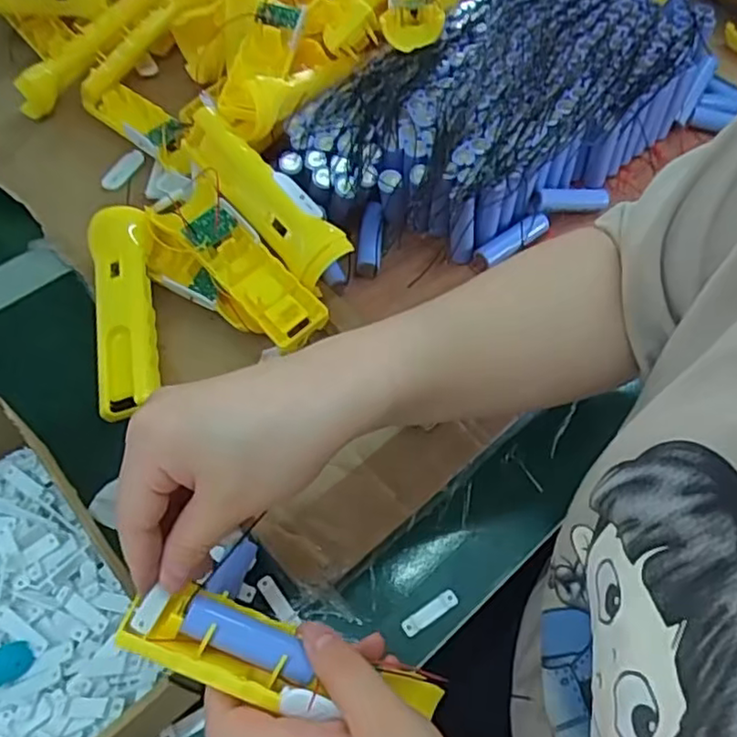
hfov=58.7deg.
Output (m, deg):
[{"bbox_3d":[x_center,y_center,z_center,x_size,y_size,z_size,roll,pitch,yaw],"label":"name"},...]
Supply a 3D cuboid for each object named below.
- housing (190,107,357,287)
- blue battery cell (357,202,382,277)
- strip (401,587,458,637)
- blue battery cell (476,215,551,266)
[{"bbox_3d":[-0.077,-0.127,0.483,0.156,0.023,0.042,47,106,11],"label":"housing"},{"bbox_3d":[0.002,-0.104,0.525,0.018,0.018,0.063,2,57,3],"label":"blue battery cell"},{"bbox_3d":[0.037,0.146,0.391,0.038,0.005,0.010,-32,62,-18],"label":"strip"},{"bbox_3d":[0.114,-0.103,0.513,0.065,0.014,0.016,-33,62,-18],"label":"blue battery cell"}]

